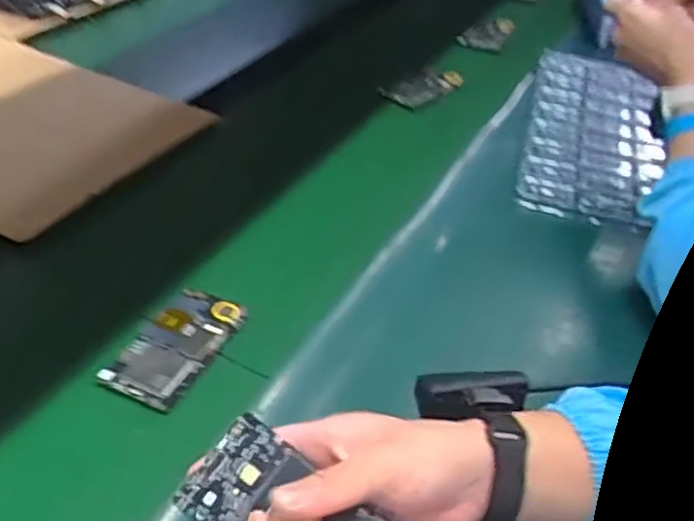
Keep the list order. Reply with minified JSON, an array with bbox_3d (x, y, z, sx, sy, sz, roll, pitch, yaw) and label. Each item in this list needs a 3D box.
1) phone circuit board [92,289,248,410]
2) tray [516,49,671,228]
[{"bbox_3d":[-0.137,0.066,0.594,0.067,0.008,0.121,17,43,17],"label":"phone circuit board"},{"bbox_3d":[0.303,-0.164,0.906,0.150,0.030,0.383,12,42,11],"label":"tray"}]

